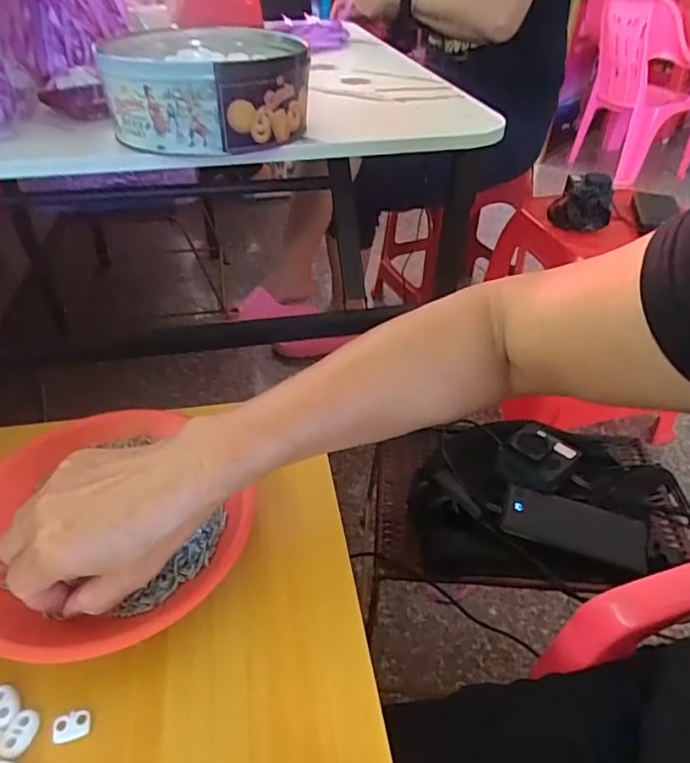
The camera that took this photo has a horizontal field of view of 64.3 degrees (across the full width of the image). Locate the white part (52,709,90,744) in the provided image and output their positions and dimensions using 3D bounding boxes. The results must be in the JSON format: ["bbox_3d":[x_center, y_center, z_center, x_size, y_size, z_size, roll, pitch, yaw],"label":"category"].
[{"bbox_3d":[-0.147,0.186,0.296,0.018,0.004,0.014,-11,41,-15],"label":"white part"}]

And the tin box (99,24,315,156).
[{"bbox_3d":[-0.131,-0.293,0.548,0.180,0.075,0.190,-2,39,-4],"label":"tin box"}]

